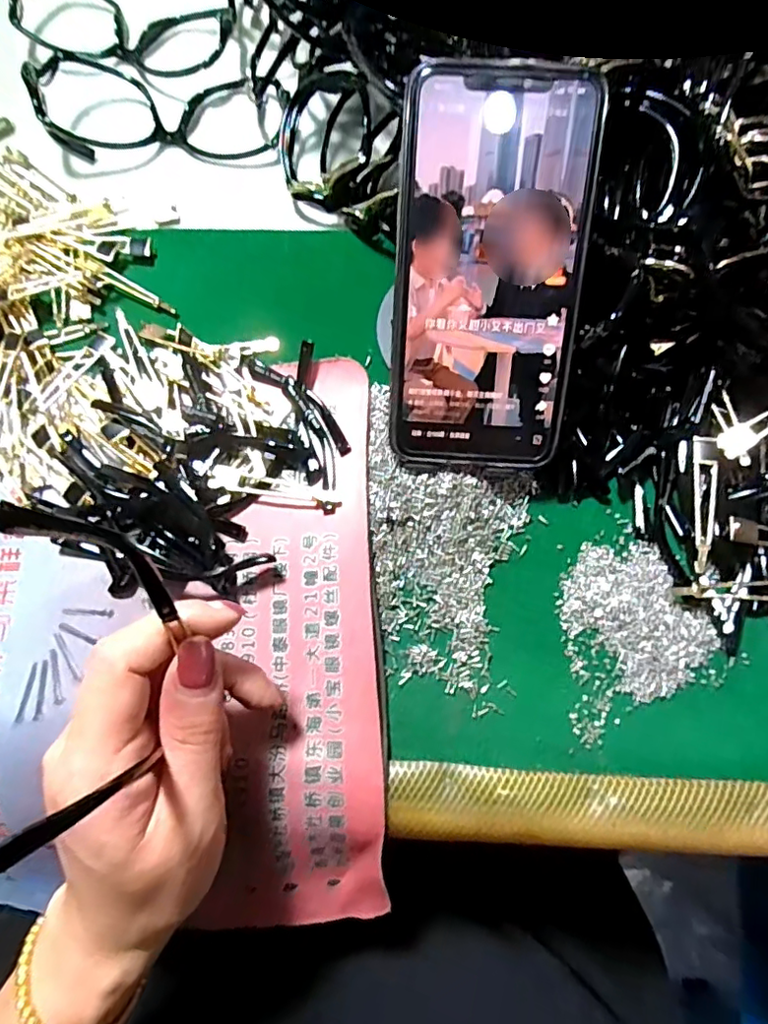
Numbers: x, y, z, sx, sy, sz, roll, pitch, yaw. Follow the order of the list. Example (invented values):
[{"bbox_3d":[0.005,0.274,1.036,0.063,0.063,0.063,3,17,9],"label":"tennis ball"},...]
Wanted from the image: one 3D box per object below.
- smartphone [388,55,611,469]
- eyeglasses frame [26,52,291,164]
[{"bbox_3d":[0.044,-0.097,0.247,0.077,0.006,0.158,3,109,1],"label":"smartphone"},{"bbox_3d":[-0.136,-0.251,0.344,0.159,0.030,0.071,0,75,3],"label":"eyeglasses frame"}]

